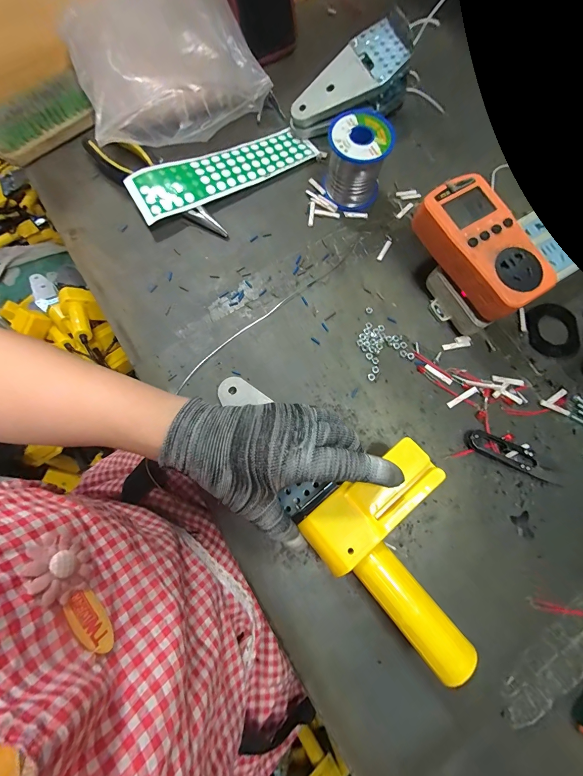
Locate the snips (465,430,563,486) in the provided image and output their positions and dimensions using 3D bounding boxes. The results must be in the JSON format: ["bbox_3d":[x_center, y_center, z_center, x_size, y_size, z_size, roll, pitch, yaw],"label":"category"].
[{"bbox_3d":[0.209,0.064,0.296,0.089,0.011,0.021,25,77,5],"label":"snips"}]

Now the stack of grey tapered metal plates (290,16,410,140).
[{"bbox_3d":[0.067,-0.359,0.384,0.148,0.054,0.074,-26,77,11],"label":"stack of grey tapered metal plates"}]

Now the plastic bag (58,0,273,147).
[{"bbox_3d":[-0.144,-0.361,0.356,0.193,0.084,0.135,-33,79,-8],"label":"plastic bag"}]

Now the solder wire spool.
[{"bbox_3d":[0.069,-0.245,0.345,0.063,0.063,0.063,0,76,-1],"label":"solder wire spool"}]

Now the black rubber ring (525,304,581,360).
[{"bbox_3d":[0.277,-0.060,0.333,0.051,0.008,0.060,-31,79,-8],"label":"black rubber ring"}]

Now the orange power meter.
[{"bbox_3d":[0.172,-0.127,0.287,0.067,0.030,0.125,-32,79,-8],"label":"orange power meter"}]

